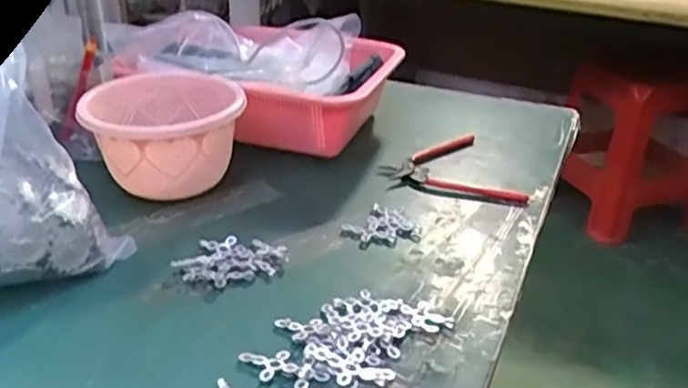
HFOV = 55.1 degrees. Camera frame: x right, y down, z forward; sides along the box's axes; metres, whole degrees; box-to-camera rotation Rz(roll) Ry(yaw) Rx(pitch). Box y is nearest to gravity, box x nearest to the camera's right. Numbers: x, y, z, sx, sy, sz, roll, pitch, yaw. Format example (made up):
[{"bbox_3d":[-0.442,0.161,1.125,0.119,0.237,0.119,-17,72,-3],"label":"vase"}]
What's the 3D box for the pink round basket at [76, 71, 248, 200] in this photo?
[{"bbox_3d":[-0.167,-0.051,0.621,0.136,0.098,0.117,-7,29,-17],"label":"pink round basket"}]

